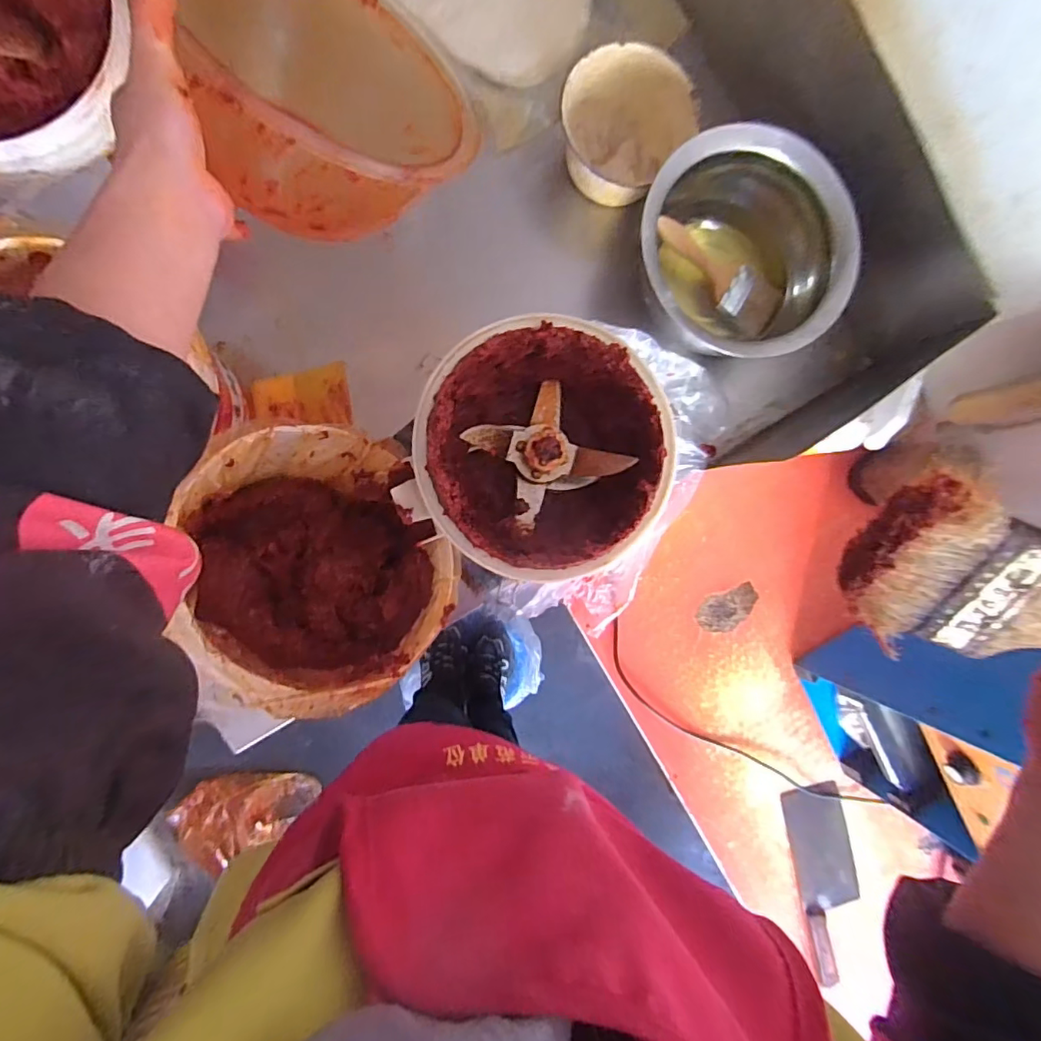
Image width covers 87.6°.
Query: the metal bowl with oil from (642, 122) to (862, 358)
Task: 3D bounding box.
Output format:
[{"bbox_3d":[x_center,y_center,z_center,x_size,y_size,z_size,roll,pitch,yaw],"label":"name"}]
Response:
[{"bbox_3d":[0.243,-0.304,0.643,0.217,0.132,0.237,0,90,-7],"label":"metal bowl with oil"}]

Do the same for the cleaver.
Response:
[{"bbox_3d":[0.478,0.552,0.839,0.093,0.015,0.297,-13,91,-7],"label":"cleaver"}]

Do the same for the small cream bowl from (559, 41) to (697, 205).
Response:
[{"bbox_3d":[0.118,-0.475,0.665,0.145,0.096,0.147,0,90,-7],"label":"small cream bowl"}]

